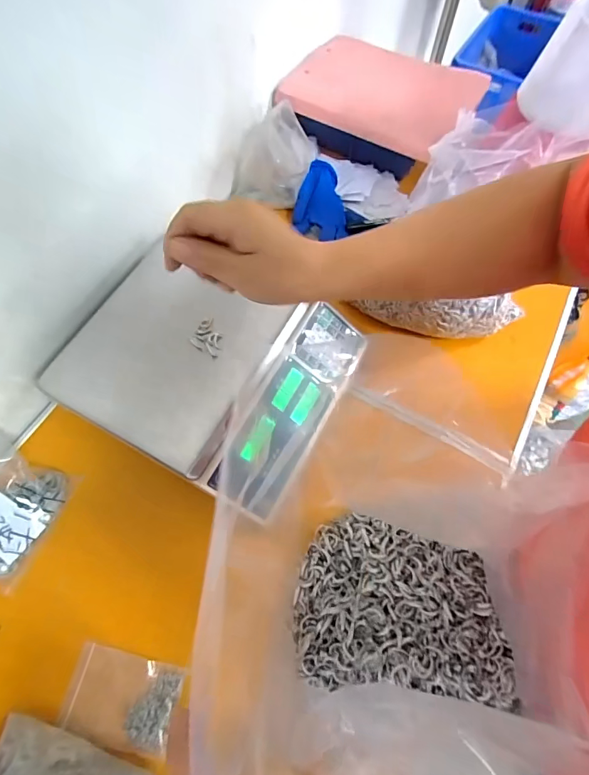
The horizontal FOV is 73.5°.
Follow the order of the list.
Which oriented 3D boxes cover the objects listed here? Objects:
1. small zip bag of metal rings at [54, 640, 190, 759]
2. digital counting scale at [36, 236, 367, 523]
[{"bbox_3d":[-0.183,0.328,0.418,0.116,0.016,0.075,13,52,2],"label":"small zip bag of metal rings"},{"bbox_3d":[-0.102,-0.031,0.503,0.307,0.094,0.272,26,69,12],"label":"digital counting scale"}]

